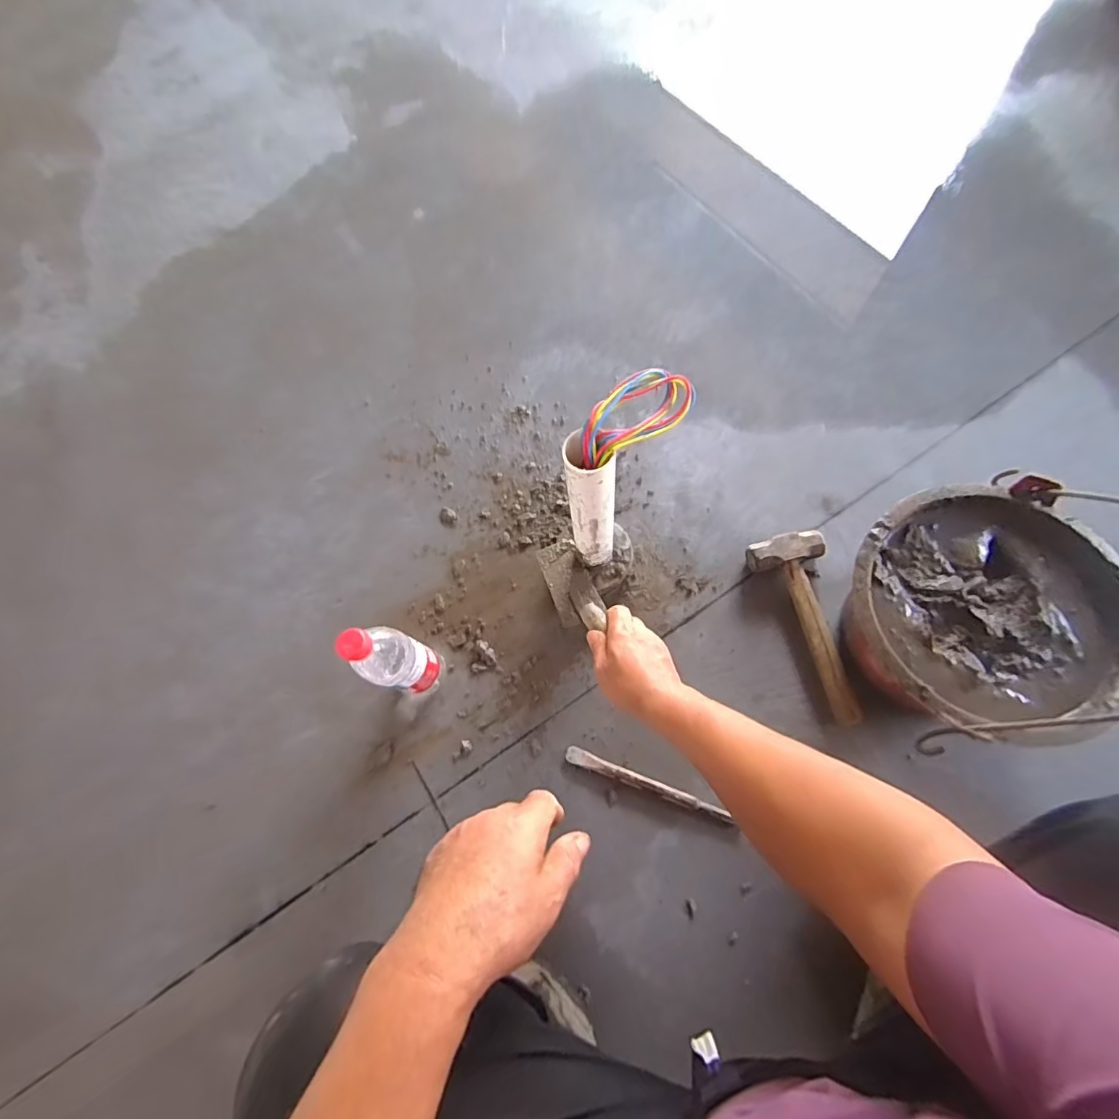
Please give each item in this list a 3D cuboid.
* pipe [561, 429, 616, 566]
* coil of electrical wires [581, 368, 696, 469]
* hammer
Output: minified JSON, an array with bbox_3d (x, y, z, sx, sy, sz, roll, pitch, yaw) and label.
[{"bbox_3d":[0.037,-0.057,0.607,0.059,0.244,0.055,-1,70,4],"label":"pipe"},{"bbox_3d":[0.074,-0.142,0.503,0.130,0.030,0.054,-32,72,-9],"label":"coil of electrical wires"},{"bbox_3d":[0.343,0.086,0.700,0.099,0.038,0.255,-14,70,-3],"label":"hammer"}]

